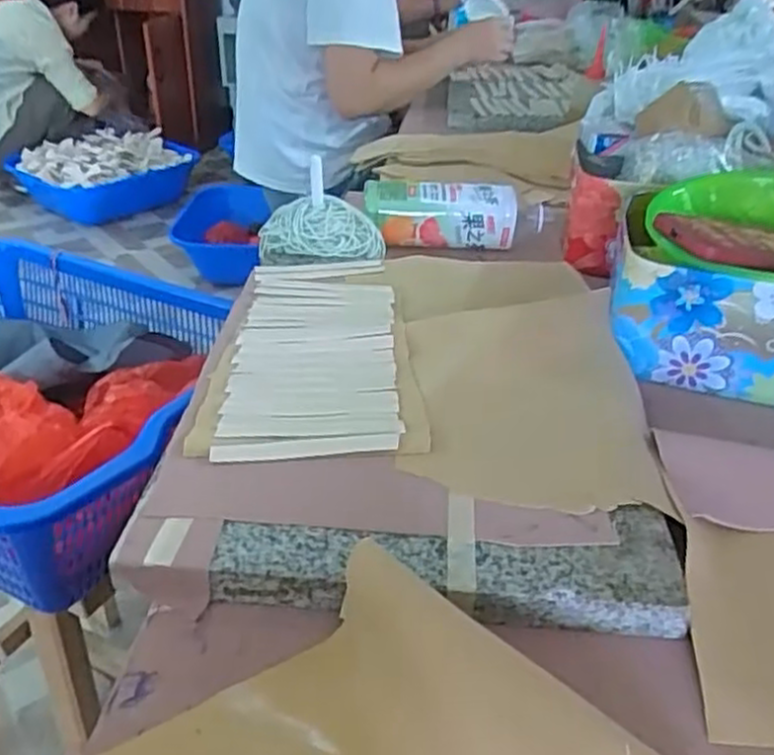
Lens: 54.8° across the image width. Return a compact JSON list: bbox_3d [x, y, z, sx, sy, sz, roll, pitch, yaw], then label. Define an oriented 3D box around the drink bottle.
[{"bbox_3d":[0.080,-0.178,0.804,0.206,0.064,0.061,1,33,-1],"label":"drink bottle"}]

